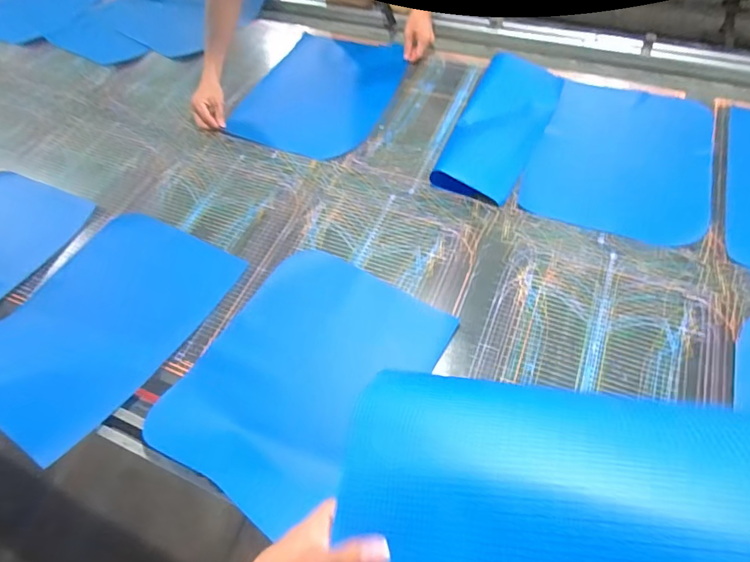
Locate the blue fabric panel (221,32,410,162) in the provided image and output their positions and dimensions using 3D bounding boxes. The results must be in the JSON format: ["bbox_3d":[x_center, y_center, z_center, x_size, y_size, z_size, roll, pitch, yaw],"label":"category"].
[{"bbox_3d":[-0.150,-0.516,1.252,0.386,0.055,0.460,17,60,16],"label":"blue fabric panel"}]

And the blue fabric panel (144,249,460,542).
[{"bbox_3d":[-0.127,0.149,0.791,0.361,0.035,0.444,26,63,20],"label":"blue fabric panel"}]

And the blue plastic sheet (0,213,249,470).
[{"bbox_3d":[-0.542,0.055,0.886,0.371,0.077,0.461,24,63,20],"label":"blue plastic sheet"}]

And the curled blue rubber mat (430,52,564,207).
[{"bbox_3d":[0.311,-0.393,1.112,0.201,0.053,0.528,19,61,17],"label":"curled blue rubber mat"}]

